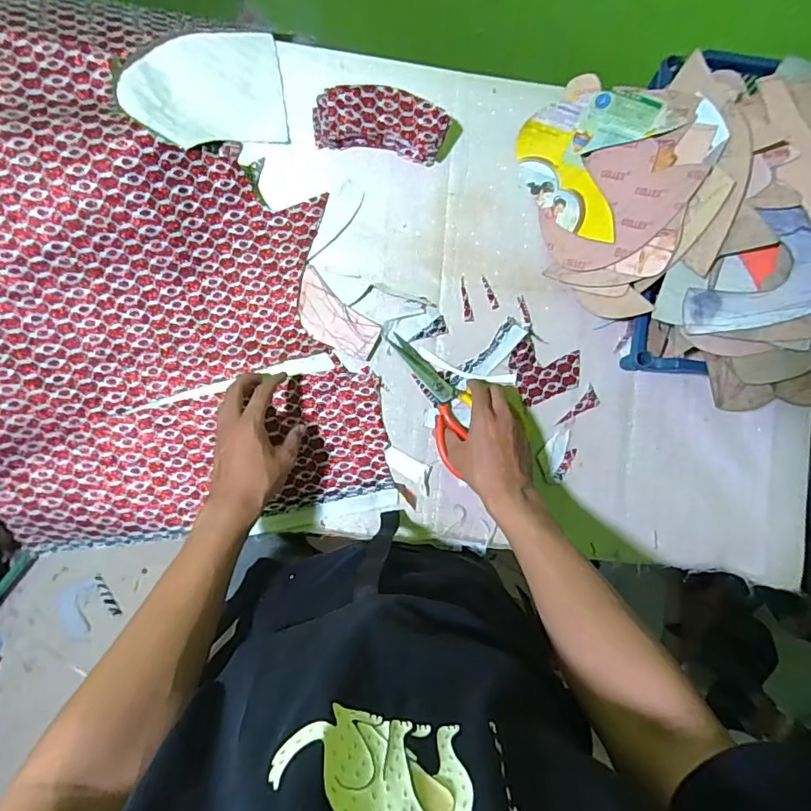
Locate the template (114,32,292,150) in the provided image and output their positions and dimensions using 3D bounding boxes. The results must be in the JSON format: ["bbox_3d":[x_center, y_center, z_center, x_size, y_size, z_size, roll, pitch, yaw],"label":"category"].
[{"bbox_3d":[-0.233,-0.370,0.590,0.180,0.017,0.130,-19,96,-23],"label":"template"}]

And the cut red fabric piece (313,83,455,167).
[{"bbox_3d":[-0.030,-0.343,0.617,0.155,0.047,0.066,7,86,-7],"label":"cut red fabric piece"}]

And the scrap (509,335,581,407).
[{"bbox_3d":[0.180,-0.051,0.646,0.089,0.017,0.080,-23,90,-8],"label":"scrap"}]

